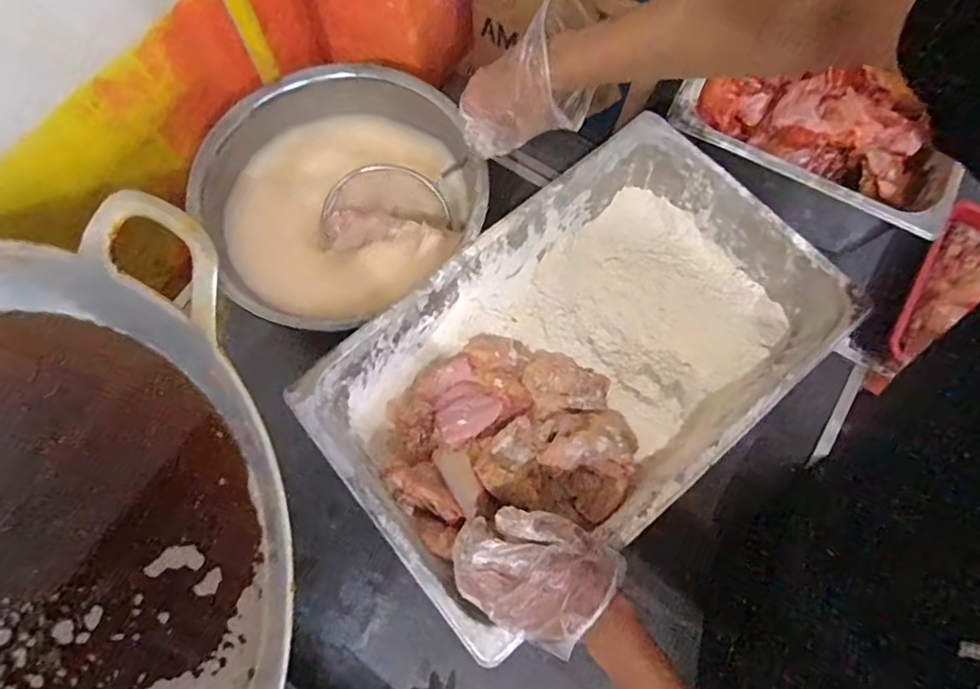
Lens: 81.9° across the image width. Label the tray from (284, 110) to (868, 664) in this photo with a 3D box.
[{"bbox_3d":[0.089,0.021,0.631,0.511,0.138,0.324,-38,78,-11],"label":"tray"}]

